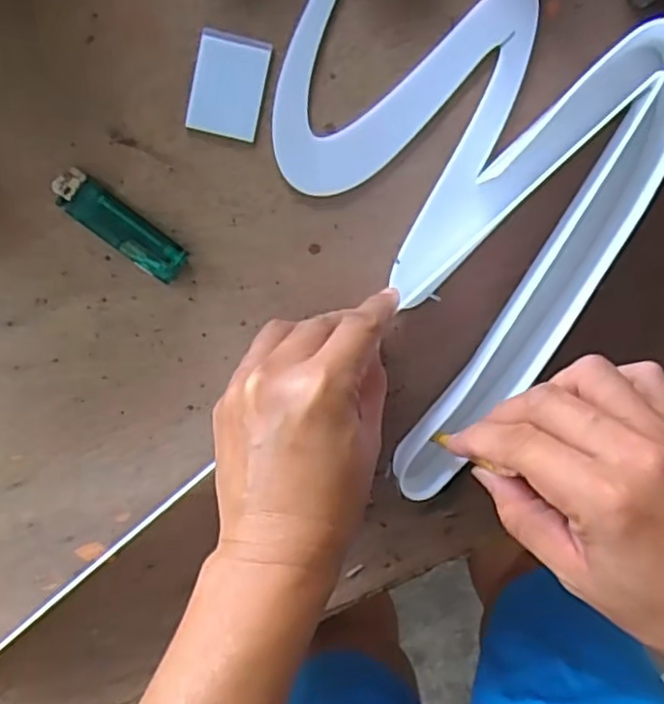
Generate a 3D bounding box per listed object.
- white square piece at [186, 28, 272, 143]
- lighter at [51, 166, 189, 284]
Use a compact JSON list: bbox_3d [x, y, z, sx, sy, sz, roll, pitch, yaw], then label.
[{"bbox_3d":[-0.057,-0.148,0.394,0.039,0.004,0.054,12,98,-5],"label":"white square piece"},{"bbox_3d":[-0.119,-0.071,0.398,0.079,0.011,0.023,38,95,-8],"label":"lighter"}]

